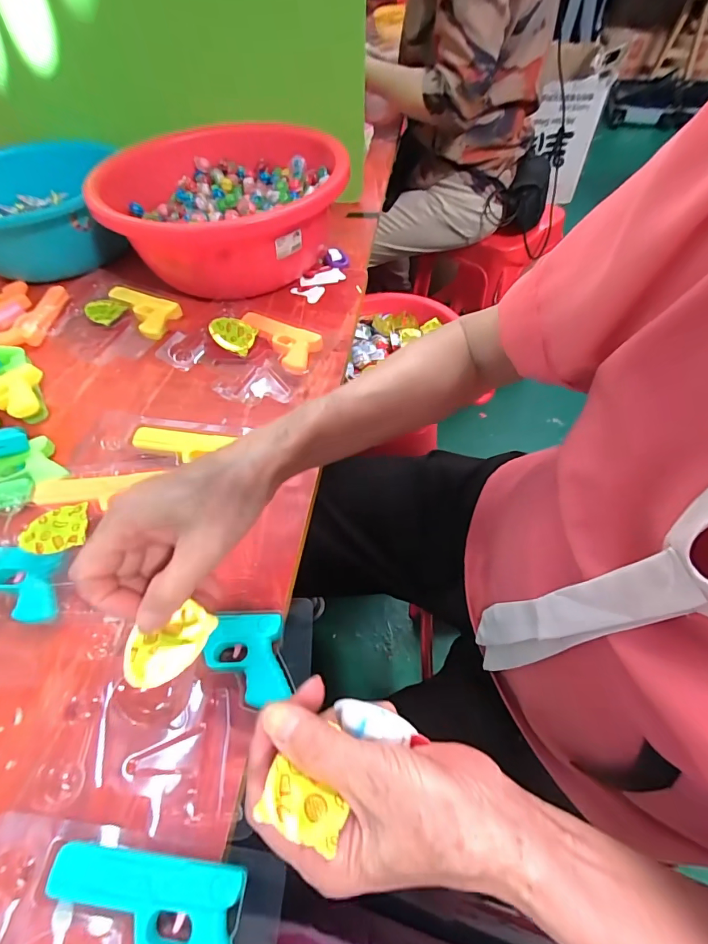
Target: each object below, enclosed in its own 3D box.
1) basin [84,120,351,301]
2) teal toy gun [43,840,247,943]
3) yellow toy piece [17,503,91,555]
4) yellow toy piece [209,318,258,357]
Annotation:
[{"bbox_3d":[-0.168,-0.346,0.560,0.297,0.120,0.312,-1,55,2],"label":"basin"},{"bbox_3d":[-0.111,0.241,0.220,0.115,0.013,0.060,4,56,5],"label":"teal toy gun"},{"bbox_3d":[-0.235,0.045,0.326,0.050,0.004,0.038,-17,56,-9],"label":"yellow toy piece"},{"bbox_3d":[-0.140,-0.158,0.478,0.050,0.012,0.038,21,78,-9],"label":"yellow toy piece"}]

